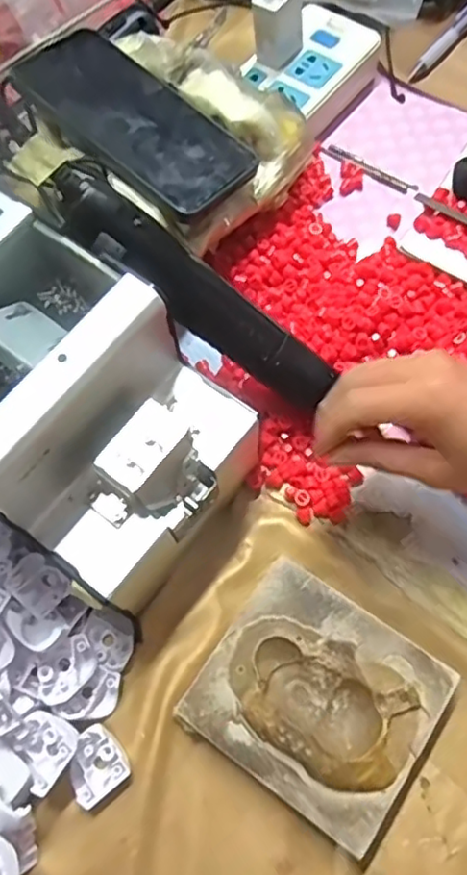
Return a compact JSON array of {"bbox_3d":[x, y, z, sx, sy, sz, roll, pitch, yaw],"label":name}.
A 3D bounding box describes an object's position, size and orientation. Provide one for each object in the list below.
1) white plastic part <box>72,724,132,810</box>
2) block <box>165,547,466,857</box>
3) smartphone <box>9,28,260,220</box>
[{"bbox_3d":[-0.075,0.177,0.343,0.030,0.013,0.033,-32,73,-10],"label":"white plastic part"},{"bbox_3d":[0.045,0.140,0.344,0.115,0.032,0.103,33,74,12],"label":"block"},{"bbox_3d":[-0.064,-0.210,0.421,0.162,0.014,0.083,38,62,10],"label":"smartphone"}]

